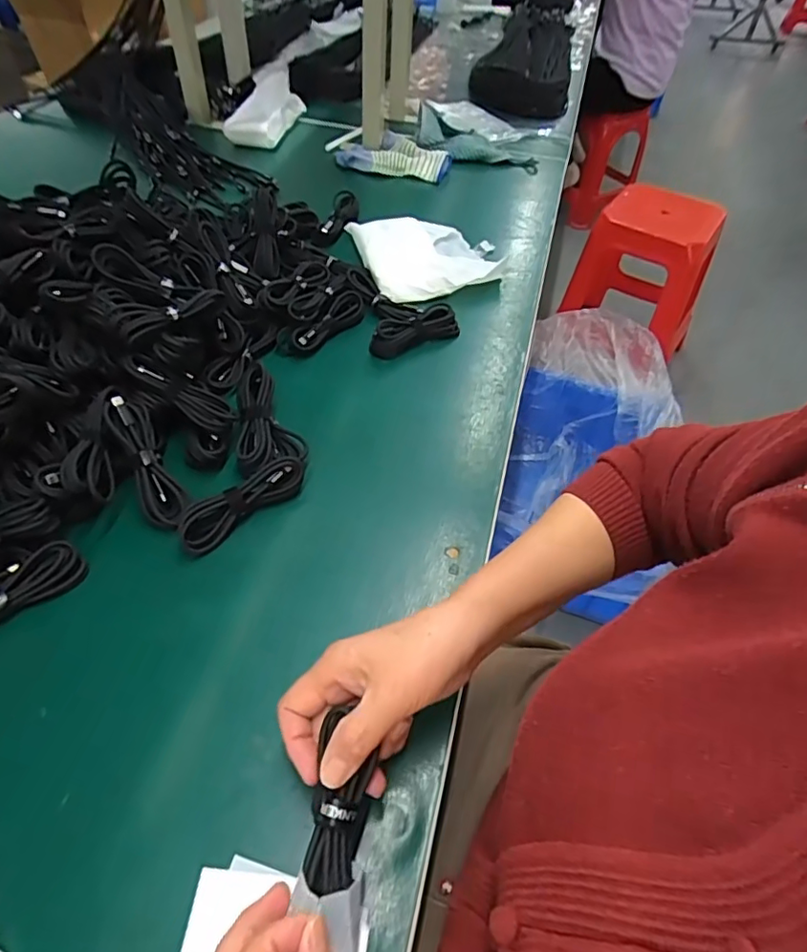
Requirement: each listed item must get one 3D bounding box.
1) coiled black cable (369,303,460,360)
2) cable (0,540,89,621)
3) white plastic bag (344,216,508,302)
[{"bbox_3d":[0.014,-0.167,0.634,0.114,0.031,0.037,-27,57,-23],"label":"coiled black cable"},{"bbox_3d":[-0.292,0.087,0.405,0.107,0.018,0.037,-31,59,-26],"label":"cable"},{"bbox_3d":[0.039,-0.305,0.746,0.197,0.037,0.181,-14,53,-14],"label":"white plastic bag"}]

